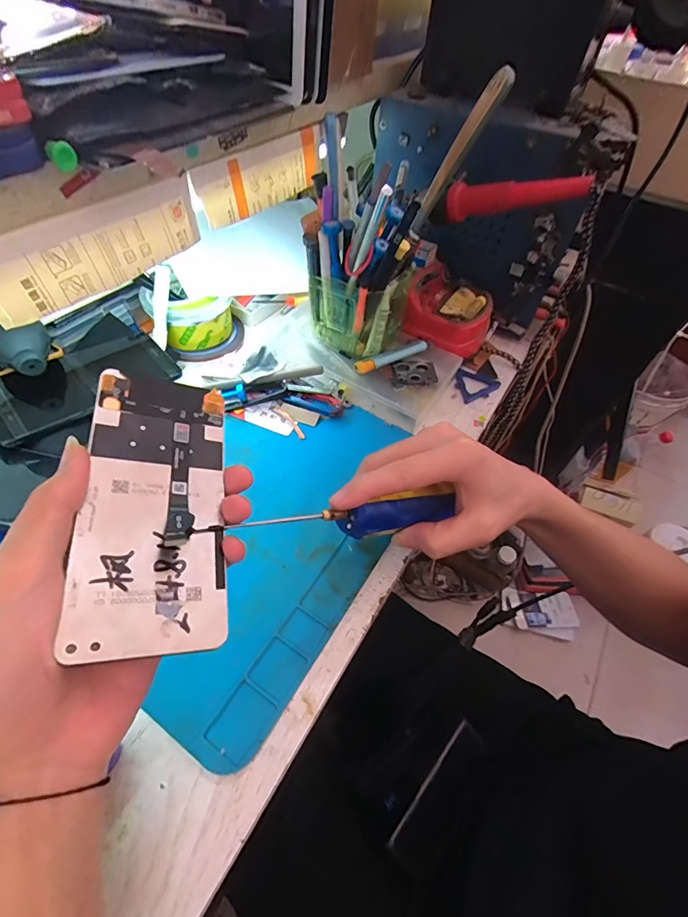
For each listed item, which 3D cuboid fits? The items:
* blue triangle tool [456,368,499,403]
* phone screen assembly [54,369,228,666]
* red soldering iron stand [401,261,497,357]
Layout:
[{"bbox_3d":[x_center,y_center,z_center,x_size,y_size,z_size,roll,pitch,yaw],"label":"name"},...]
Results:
[{"bbox_3d":[0.142,-0.082,0.449,0.056,0.010,0.043,-36,63,-28],"label":"blue triangle tool"},{"bbox_3d":[-0.096,0.020,0.211,0.065,0.006,0.149,8,57,-29],"label":"phone screen assembly"},{"bbox_3d":[0.119,-0.162,0.458,0.089,0.058,0.091,25,54,14],"label":"red soldering iron stand"}]

